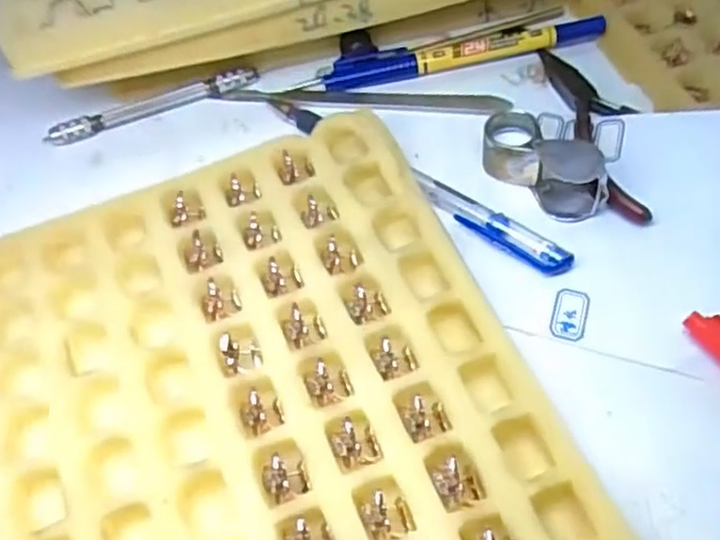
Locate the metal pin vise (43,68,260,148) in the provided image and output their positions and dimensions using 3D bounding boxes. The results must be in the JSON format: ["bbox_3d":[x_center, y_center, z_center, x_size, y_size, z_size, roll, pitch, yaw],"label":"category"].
[{"bbox_3d":[-0.102,-0.082,0.335,0.106,0.011,0.008,-20,58,-9],"label":"metal pin vise"}]

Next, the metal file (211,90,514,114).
[{"bbox_3d":[0.001,-0.084,0.337,0.144,0.006,0.014,3,53,4],"label":"metal file"}]

